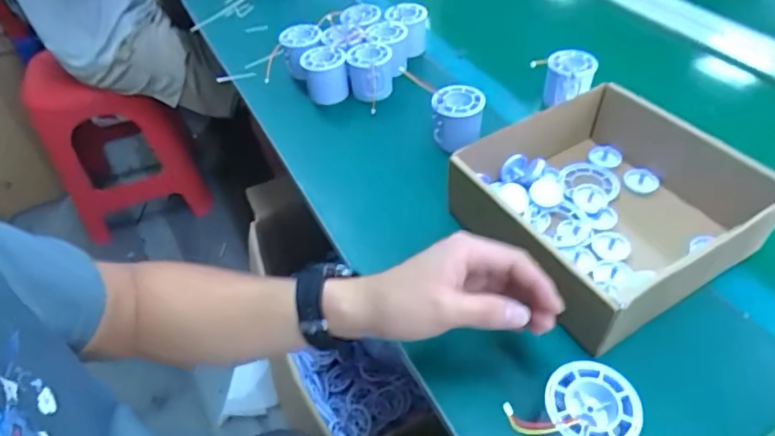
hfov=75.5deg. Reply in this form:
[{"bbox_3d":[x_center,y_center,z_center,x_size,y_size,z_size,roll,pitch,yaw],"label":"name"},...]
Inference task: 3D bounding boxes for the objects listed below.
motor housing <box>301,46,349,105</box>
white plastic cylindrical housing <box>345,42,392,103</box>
[{"bbox_3d":[-0.080,-0.183,0.645,0.054,0.060,0.046,-13,47,-8],"label":"motor housing"},{"bbox_3d":[-0.023,-0.185,0.642,0.054,0.058,0.057,-2,47,2],"label":"white plastic cylindrical housing"}]

